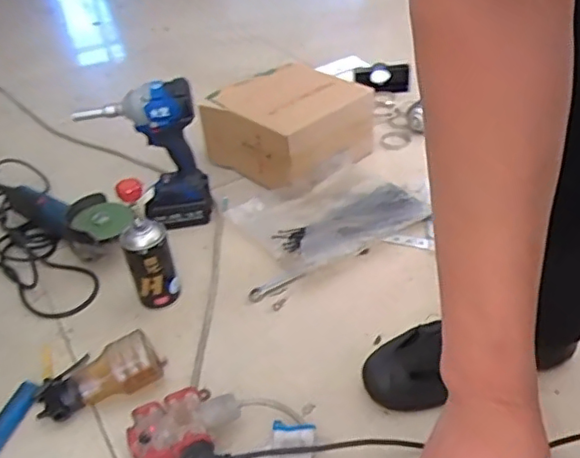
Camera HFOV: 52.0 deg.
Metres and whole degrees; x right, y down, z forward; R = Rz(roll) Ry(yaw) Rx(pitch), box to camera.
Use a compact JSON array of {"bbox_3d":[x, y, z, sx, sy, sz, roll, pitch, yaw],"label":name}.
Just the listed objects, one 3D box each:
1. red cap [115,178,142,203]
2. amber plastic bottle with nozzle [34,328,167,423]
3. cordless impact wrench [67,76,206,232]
[{"bbox_3d":[-0.212,-0.051,0.783,0.033,0.035,0.015,-14,39,-11],"label":"red cap"},{"bbox_3d":[-0.245,0.189,0.764,0.158,0.066,0.089,-24,40,-2],"label":"amber plastic bottle with nozzle"},{"bbox_3d":[-0.226,-0.112,0.971,0.163,0.241,0.089,-21,41,-20],"label":"cordless impact wrench"}]

